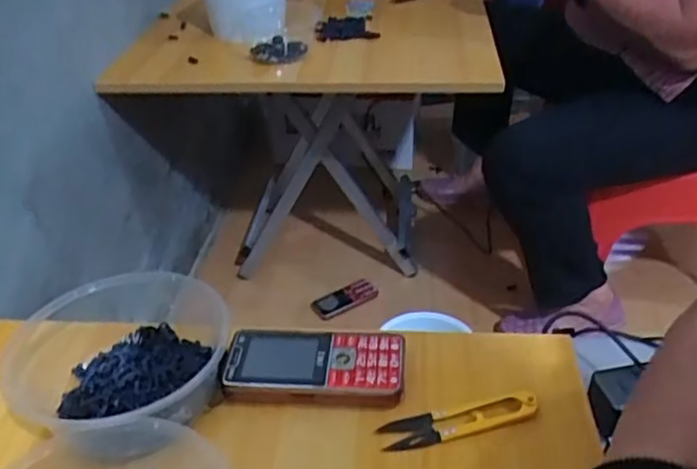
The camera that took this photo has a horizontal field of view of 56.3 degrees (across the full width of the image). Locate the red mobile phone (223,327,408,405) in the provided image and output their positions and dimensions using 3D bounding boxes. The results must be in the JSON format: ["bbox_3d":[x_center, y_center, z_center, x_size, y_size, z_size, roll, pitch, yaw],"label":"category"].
[{"bbox_3d":[-0.024,0.095,0.467,0.125,0.020,0.054,1,35,4],"label":"red mobile phone"}]

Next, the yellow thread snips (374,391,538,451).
[{"bbox_3d":[0.073,0.121,0.432,0.104,0.015,0.023,-8,35,-9],"label":"yellow thread snips"}]

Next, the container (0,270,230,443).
[{"bbox_3d":[-0.161,0.087,0.450,0.144,0.054,0.157,-7,35,-7],"label":"container"}]

